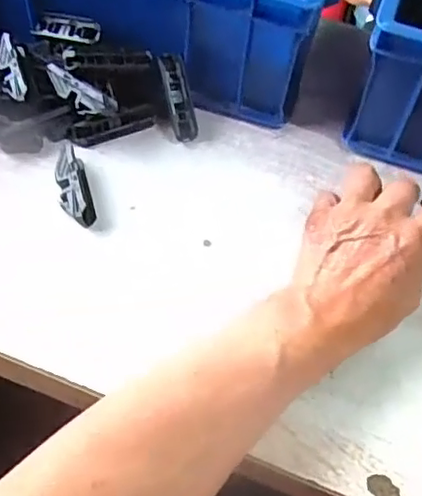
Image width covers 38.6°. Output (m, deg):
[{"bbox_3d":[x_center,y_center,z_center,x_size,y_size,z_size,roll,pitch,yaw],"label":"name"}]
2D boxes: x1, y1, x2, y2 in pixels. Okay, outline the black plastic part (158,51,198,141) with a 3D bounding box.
[{"bbox_3d":[-0.028,-0.128,0.511,0.023,0.016,0.073,-15,97,-15],"label":"black plastic part"}]

